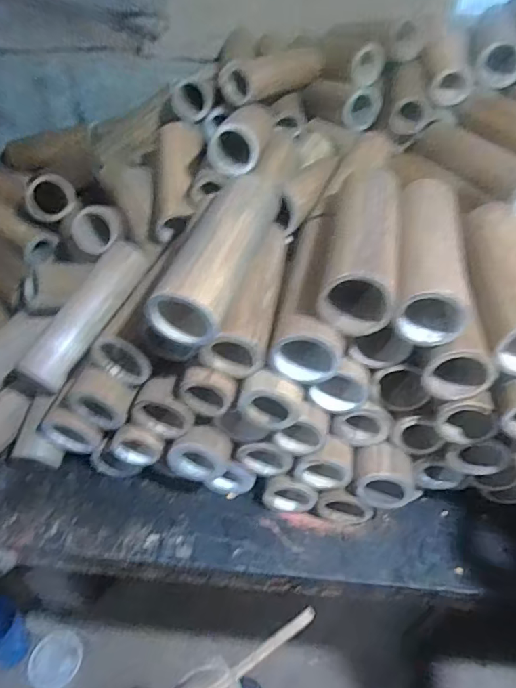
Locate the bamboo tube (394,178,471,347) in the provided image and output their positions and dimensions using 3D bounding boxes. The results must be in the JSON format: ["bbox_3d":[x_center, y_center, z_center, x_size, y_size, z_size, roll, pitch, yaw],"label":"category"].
[{"bbox_3d":[0.149,-0.079,0.430,0.054,0.051,0.194,10,42,8],"label":"bamboo tube"}]

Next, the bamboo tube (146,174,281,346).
[{"bbox_3d":[-0.029,-0.081,0.419,0.057,0.058,0.188,15,56,13],"label":"bamboo tube"}]

